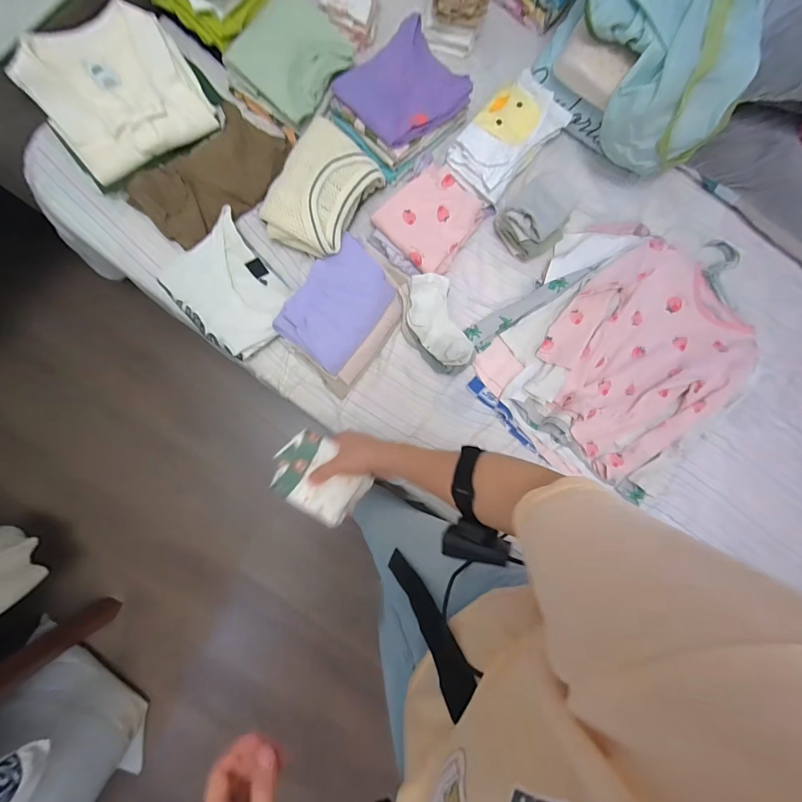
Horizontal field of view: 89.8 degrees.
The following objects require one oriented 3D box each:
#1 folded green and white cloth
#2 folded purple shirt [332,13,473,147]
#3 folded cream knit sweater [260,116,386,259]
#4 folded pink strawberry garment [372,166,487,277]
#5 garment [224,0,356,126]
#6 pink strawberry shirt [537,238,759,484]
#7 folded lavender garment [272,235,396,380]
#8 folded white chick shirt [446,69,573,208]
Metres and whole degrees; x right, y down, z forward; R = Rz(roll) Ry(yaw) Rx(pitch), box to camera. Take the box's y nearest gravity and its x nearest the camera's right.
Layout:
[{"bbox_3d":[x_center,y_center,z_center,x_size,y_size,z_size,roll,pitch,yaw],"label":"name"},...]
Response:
[{"bbox_3d":[-0.109,0.105,0.535,0.121,0.026,0.091,40,83,-4],"label":"folded green and white cloth"},{"bbox_3d":[0.002,-0.565,0.720,0.203,0.036,0.172,-40,93,-7],"label":"folded purple shirt"},{"bbox_3d":[-0.141,-0.363,0.700,0.152,0.047,0.210,32,84,-5],"label":"folded cream knit sweater"},{"bbox_3d":[0.060,-0.342,0.744,0.173,0.026,0.150,-45,93,-7],"label":"folded pink strawberry garment"},{"bbox_3d":[-0.188,-0.600,0.696,0.153,0.022,0.174,36,83,-4],"label":"garment"},{"bbox_3d":[0.472,-0.090,0.782,0.401,0.073,0.351,-34,92,-8],"label":"pink strawberry shirt"},{"bbox_3d":[-0.111,-0.172,0.720,0.148,0.053,0.210,38,83,-4],"label":"folded lavender garment"},{"bbox_3d":[0.200,-0.497,0.740,0.134,0.041,0.234,41,83,-4],"label":"folded white chick shirt"}]

